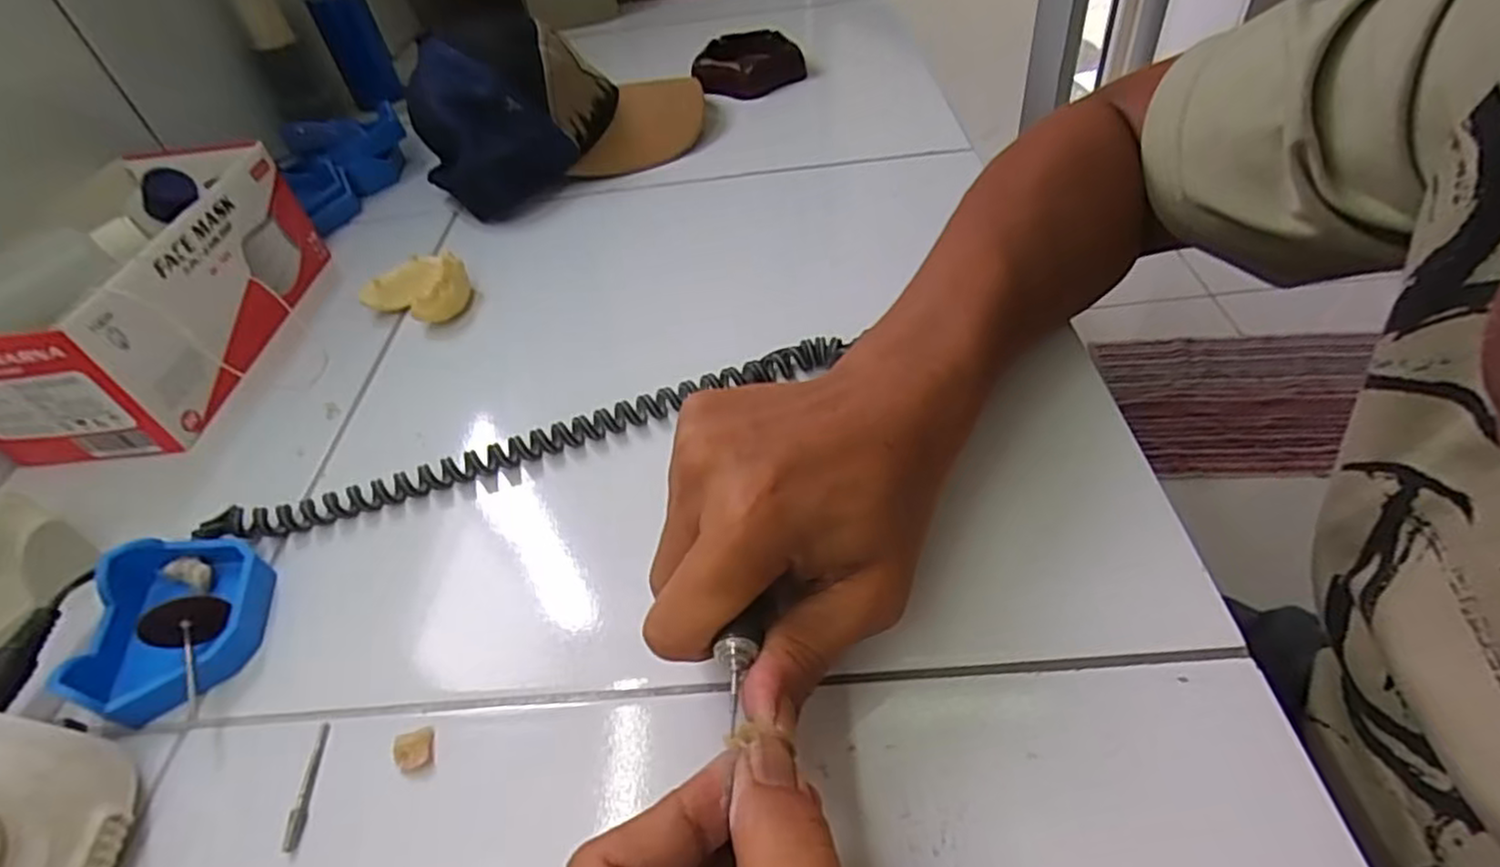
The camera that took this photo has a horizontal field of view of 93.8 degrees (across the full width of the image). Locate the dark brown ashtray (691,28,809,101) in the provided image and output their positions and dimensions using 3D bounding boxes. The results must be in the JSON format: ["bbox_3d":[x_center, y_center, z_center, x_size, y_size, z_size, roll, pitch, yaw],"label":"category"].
[{"bbox_3d":[0.001,-0.349,0.661,0.096,0.026,0.099,-5,46,5],"label":"dark brown ashtray"}]

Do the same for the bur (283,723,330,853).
[{"bbox_3d":[-0.159,0.125,0.252,0.005,0.004,0.043,-10,46,0],"label":"bur"}]

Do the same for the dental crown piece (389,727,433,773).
[{"bbox_3d":[-0.123,0.115,0.256,0.015,0.005,0.015,-19,46,-8],"label":"dental crown piece"}]

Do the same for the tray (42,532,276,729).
[{"bbox_3d":[-0.242,0.075,0.297,0.064,0.024,0.076,-22,47,-11],"label":"tray"}]

